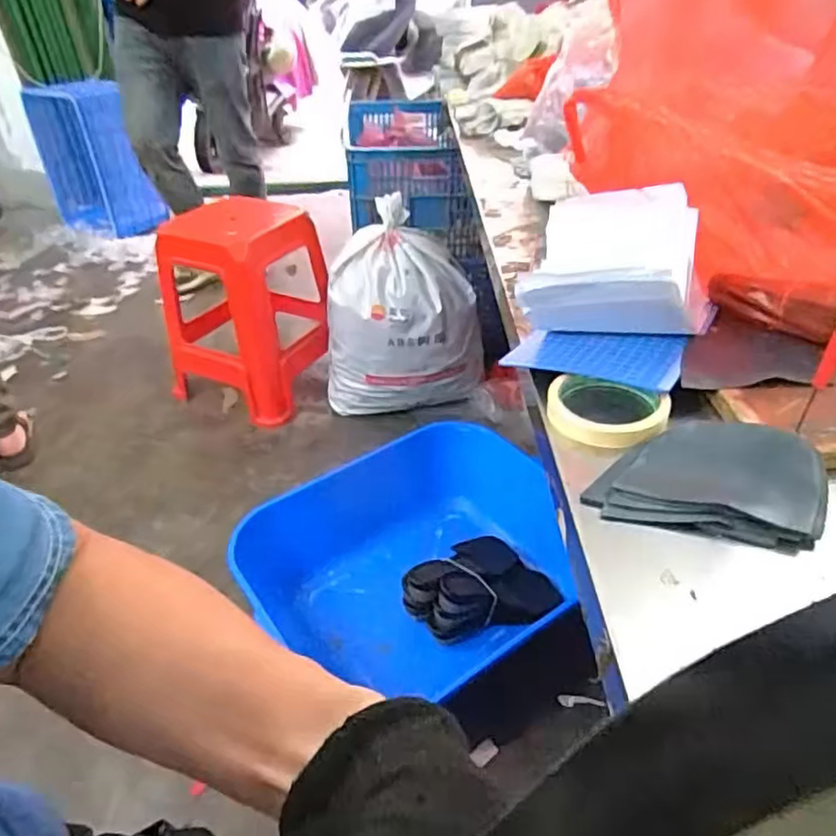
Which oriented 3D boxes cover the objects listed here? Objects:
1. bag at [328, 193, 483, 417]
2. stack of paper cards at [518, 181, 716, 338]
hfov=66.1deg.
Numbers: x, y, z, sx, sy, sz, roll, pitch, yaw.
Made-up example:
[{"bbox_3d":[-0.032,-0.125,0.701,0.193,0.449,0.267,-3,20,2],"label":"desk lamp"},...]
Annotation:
[{"bbox_3d":[-0.046,-0.244,1.648,0.405,0.469,0.230,-3,36,0],"label":"bag"},{"bbox_3d":[0.164,-0.111,0.554,0.142,0.147,0.082,20,42,28],"label":"stack of paper cards"}]

